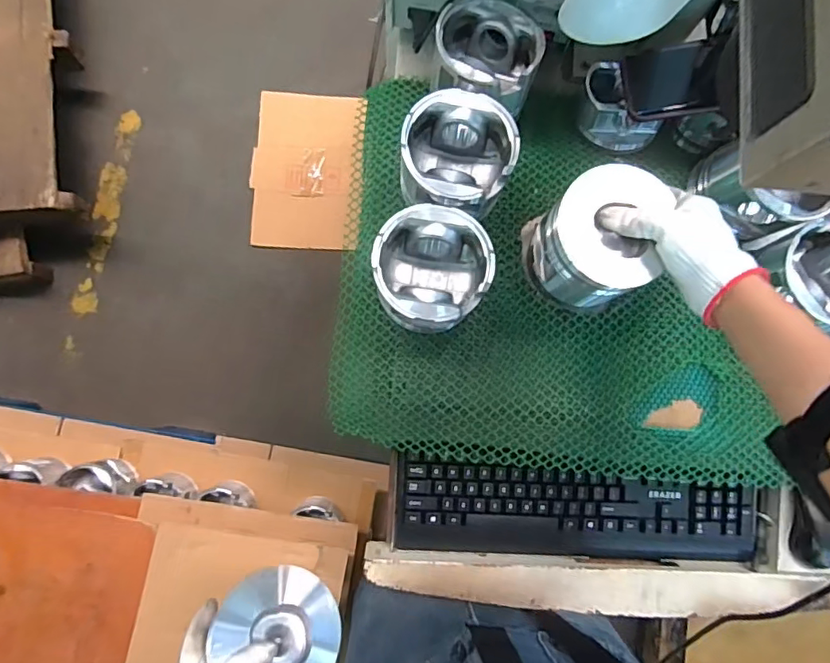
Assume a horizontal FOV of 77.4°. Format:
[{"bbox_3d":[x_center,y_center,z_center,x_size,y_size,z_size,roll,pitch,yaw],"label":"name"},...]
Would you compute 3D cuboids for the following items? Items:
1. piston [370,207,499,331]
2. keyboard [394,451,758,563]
[{"bbox_3d":[0.014,-0.057,0.521,0.109,0.106,0.103,43,82,3],"label":"piston"},{"bbox_3d":[0.200,0.227,0.636,0.441,0.033,0.127,6,82,-3],"label":"keyboard"}]

